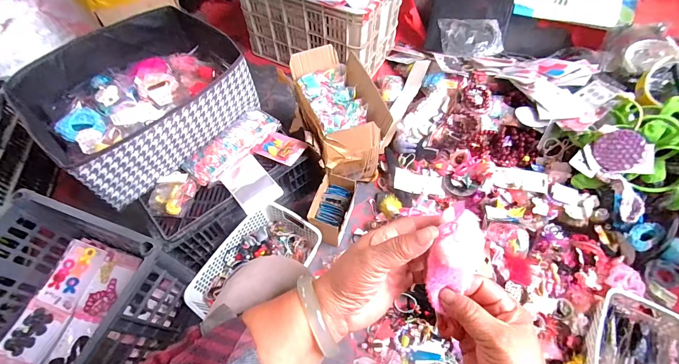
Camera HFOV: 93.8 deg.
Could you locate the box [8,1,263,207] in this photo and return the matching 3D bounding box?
[{"bbox_3d":[-0.448,-0.193,0.725,0.339,0.149,0.400,40,67,21],"label":"box"}]

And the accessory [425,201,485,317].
[{"bbox_3d":[0.103,0.065,0.287,0.040,0.028,0.090,15,99,-3],"label":"accessory"}]

